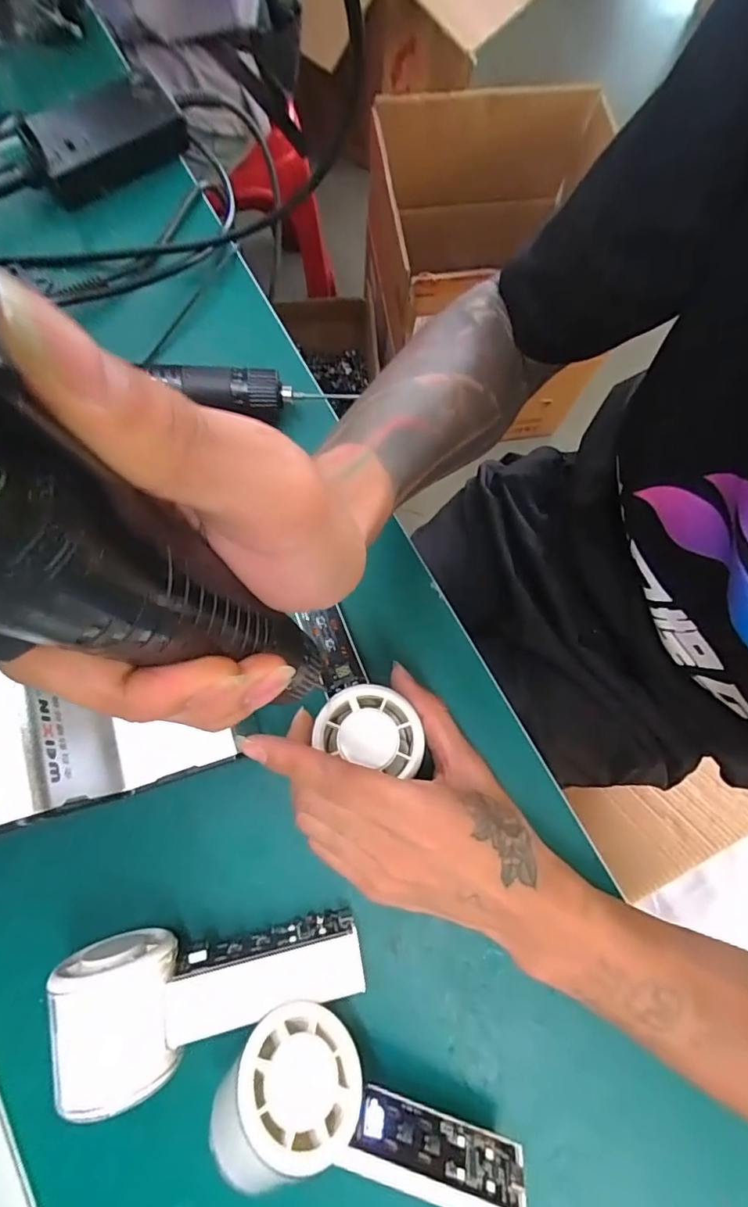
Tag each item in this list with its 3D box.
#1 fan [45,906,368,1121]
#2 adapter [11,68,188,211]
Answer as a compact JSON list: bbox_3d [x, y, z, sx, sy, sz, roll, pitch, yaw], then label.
[{"bbox_3d":[-0.079,0.192,0.267,0.140,0.056,0.059,-15,76,-6],"label":"fan"},{"bbox_3d":[-0.208,-0.355,0.396,0.115,0.033,0.055,-35,79,-10],"label":"adapter"}]

